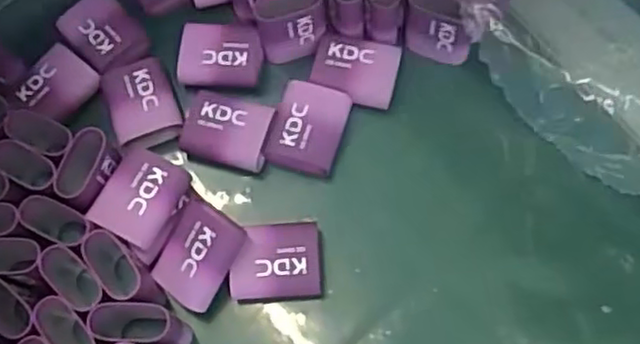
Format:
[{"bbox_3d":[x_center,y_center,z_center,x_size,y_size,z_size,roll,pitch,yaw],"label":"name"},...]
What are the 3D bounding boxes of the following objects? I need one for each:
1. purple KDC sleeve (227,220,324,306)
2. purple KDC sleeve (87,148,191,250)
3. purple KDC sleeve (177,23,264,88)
[{"bbox_3d":[-0.021,0.045,0.326,0.042,0.025,0.035,-5,66,-2],"label":"purple KDC sleeve"},{"bbox_3d":[-0.084,0.013,0.321,0.034,0.019,0.041,19,67,9],"label":"purple KDC sleeve"},{"bbox_3d":[-0.052,-0.062,0.358,0.043,0.011,0.032,3,66,2],"label":"purple KDC sleeve"}]

